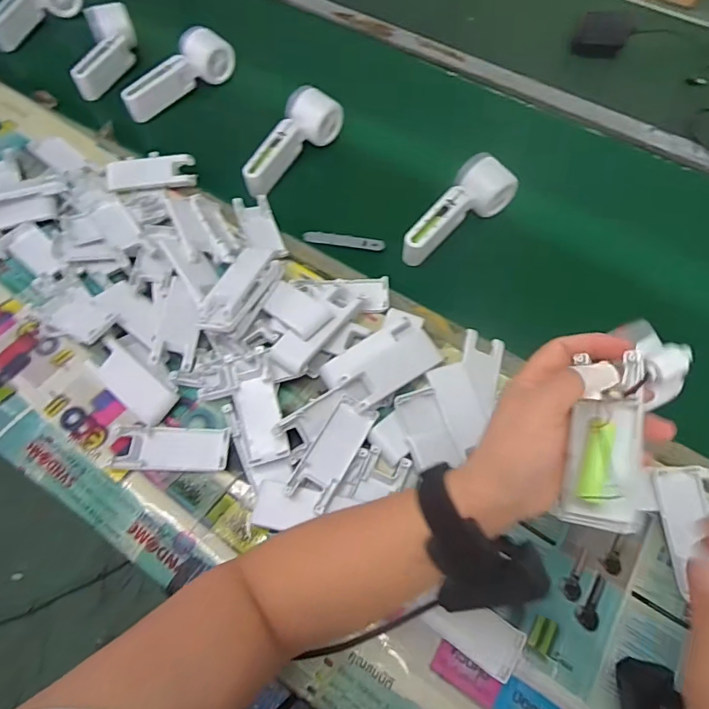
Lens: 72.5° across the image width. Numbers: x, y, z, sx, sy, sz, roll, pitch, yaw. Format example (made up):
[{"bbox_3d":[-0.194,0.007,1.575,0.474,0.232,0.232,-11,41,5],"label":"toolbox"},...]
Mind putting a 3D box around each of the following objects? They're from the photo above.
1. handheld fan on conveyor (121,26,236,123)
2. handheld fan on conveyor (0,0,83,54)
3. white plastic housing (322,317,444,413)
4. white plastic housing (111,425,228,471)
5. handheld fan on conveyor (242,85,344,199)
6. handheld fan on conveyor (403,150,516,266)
[{"bbox_3d":[-0.246,-0.387,0.681,0.057,0.062,0.169,33,67,14],"label":"handheld fan on conveyor"},{"bbox_3d":[-0.502,-0.544,0.753,0.042,0.057,0.167,26,66,11],"label":"handheld fan on conveyor"},{"bbox_3d":[0.027,0.004,0.464,0.106,0.015,0.064,-32,68,-16],"label":"white plastic housing"},{"bbox_3d":[-0.166,0.085,0.441,0.101,0.009,0.039,1,63,-1],"label":"white plastic housing"},{"bbox_3d":[-0.087,-0.271,0.609,0.052,0.055,0.164,34,67,15],"label":"handheld fan on conveyor"},{"bbox_3d":[0.126,-0.162,0.568,0.066,0.046,0.157,33,67,14],"label":"handheld fan on conveyor"}]

